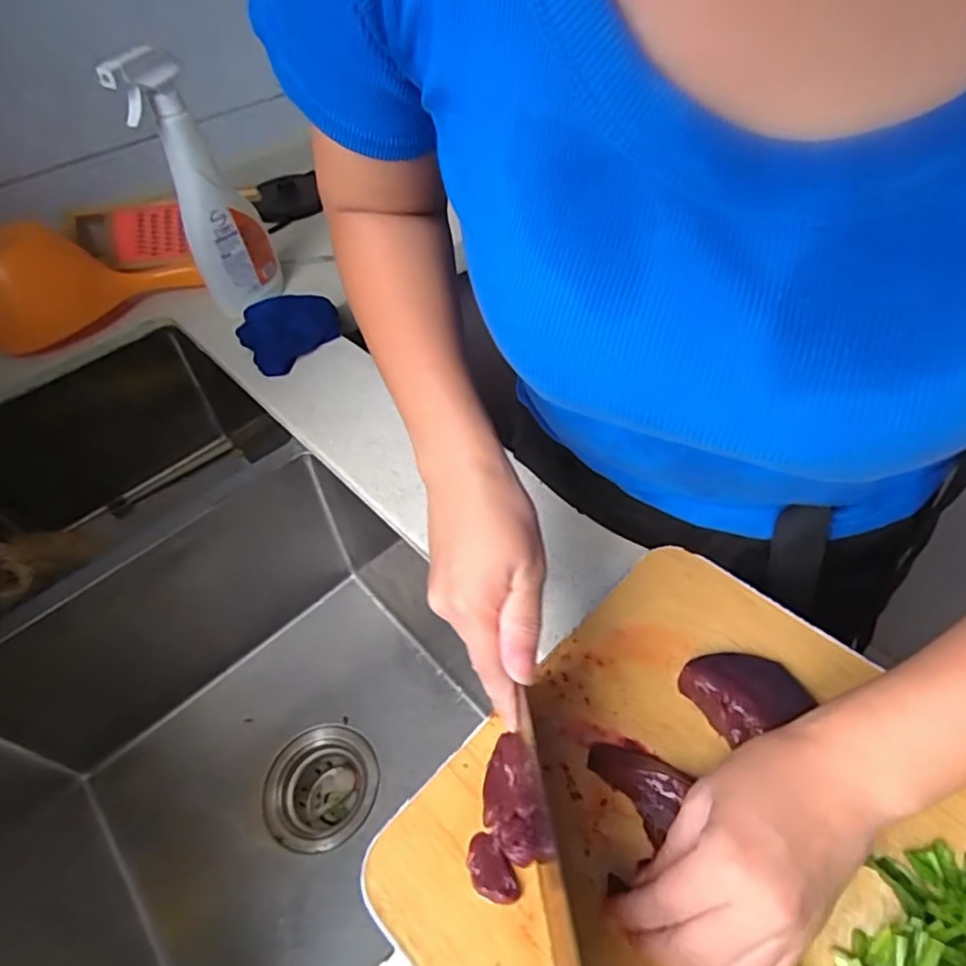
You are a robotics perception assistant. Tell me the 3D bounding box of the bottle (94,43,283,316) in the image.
[{"bbox_3d":[-0.294,-0.308,0.635,0.049,0.246,0.091,3,49,9],"label":"bottle"}]

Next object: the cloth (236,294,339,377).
[{"bbox_3d":[-0.213,-0.170,0.660,0.104,0.052,0.064,-36,54,-23],"label":"cloth"}]

